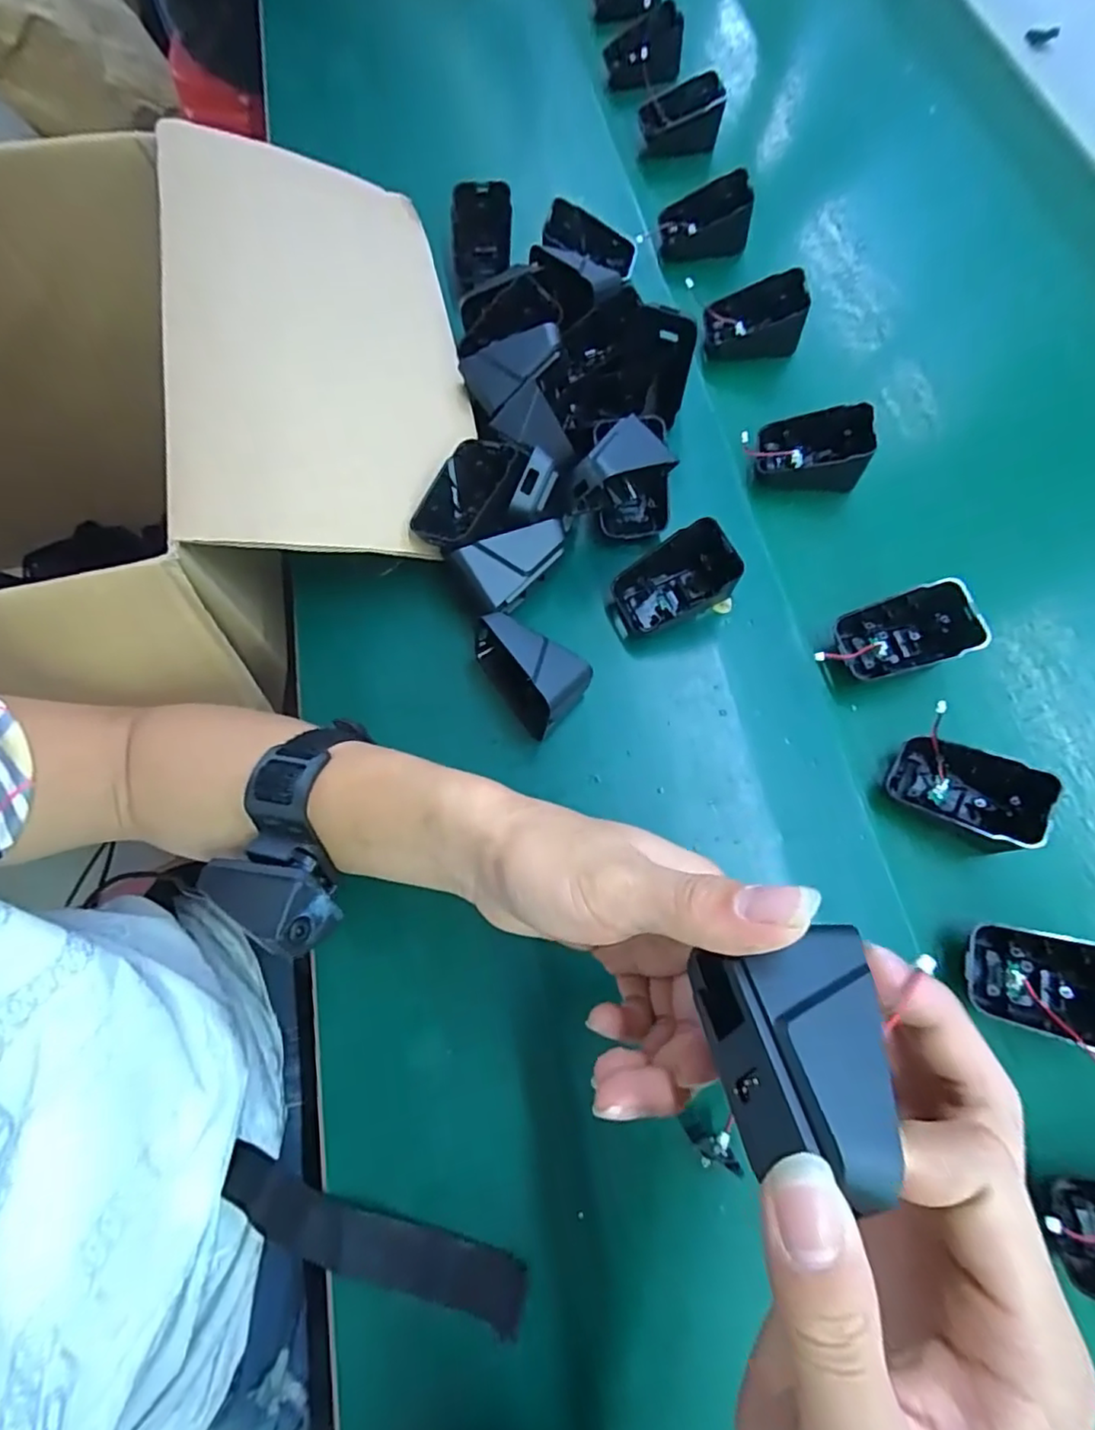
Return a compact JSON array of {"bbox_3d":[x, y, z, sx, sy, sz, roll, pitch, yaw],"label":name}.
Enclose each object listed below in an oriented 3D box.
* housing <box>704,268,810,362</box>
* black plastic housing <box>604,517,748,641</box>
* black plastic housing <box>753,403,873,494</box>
[{"bbox_3d":[0.147,-0.280,0.434,0.062,0.042,0.041,2,71,1],"label":"housing"},{"bbox_3d":[0.072,-0.075,0.354,0.064,0.045,0.044,-23,73,-7],"label":"black plastic housing"},{"bbox_3d":[0.170,-0.172,0.395,0.063,0.043,0.043,5,72,2],"label":"black plastic housing"}]

